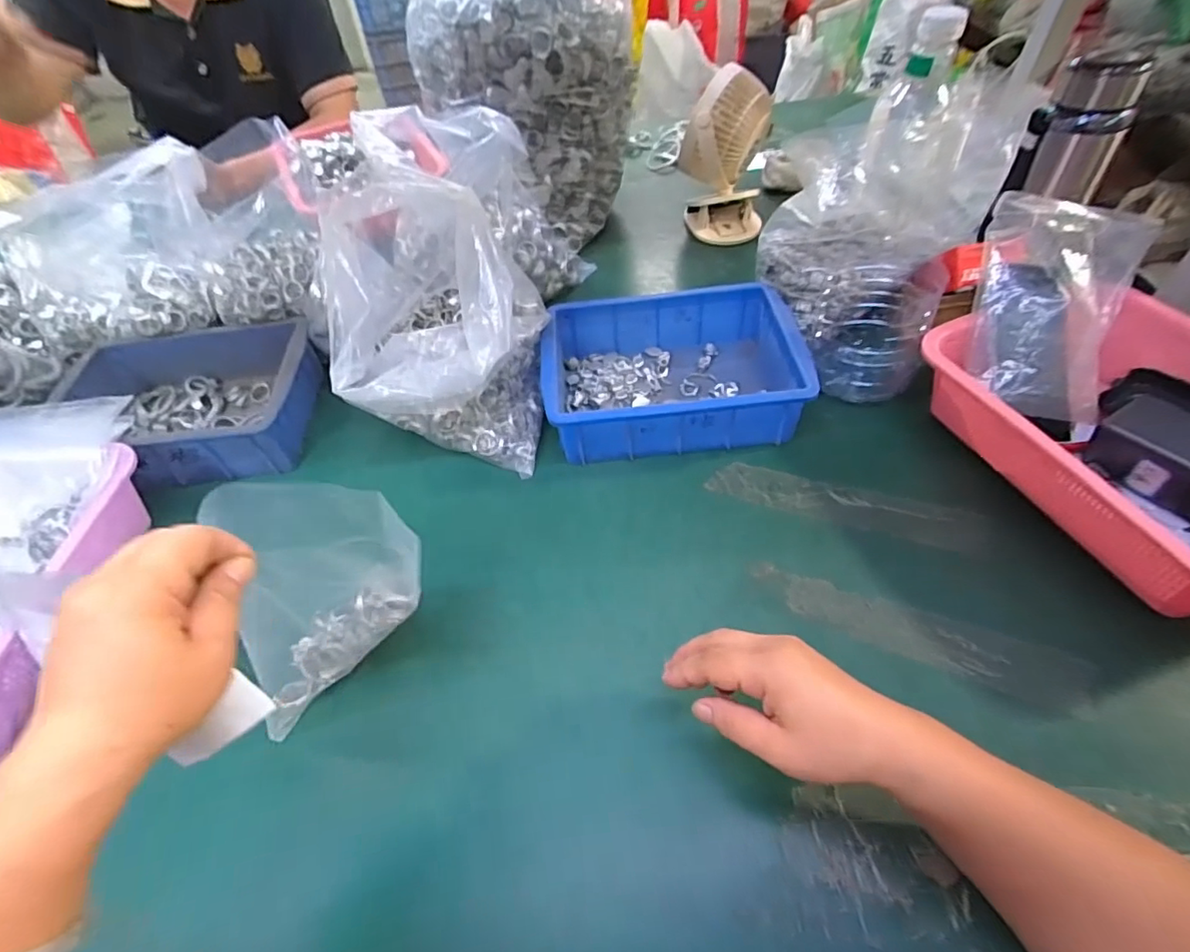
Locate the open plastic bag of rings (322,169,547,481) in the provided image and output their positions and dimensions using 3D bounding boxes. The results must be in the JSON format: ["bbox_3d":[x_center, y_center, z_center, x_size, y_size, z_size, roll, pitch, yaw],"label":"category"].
[{"bbox_3d":[-0.152,-0.156,0.540,0.193,0.210,0.232,0,51,4],"label":"open plastic bag of rings"}]

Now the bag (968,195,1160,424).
[{"bbox_3d":[0.401,-0.144,0.484,0.126,0.037,0.190,8,91,0],"label":"bag"}]

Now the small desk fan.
[{"bbox_3d":[0.169,-0.409,0.728,0.111,0.175,0.080,9,53,12],"label":"small desk fan"}]

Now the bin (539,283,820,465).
[{"bbox_3d":[0.074,-0.105,0.568,0.245,0.074,0.173,-4,51,1],"label":"bin"}]

